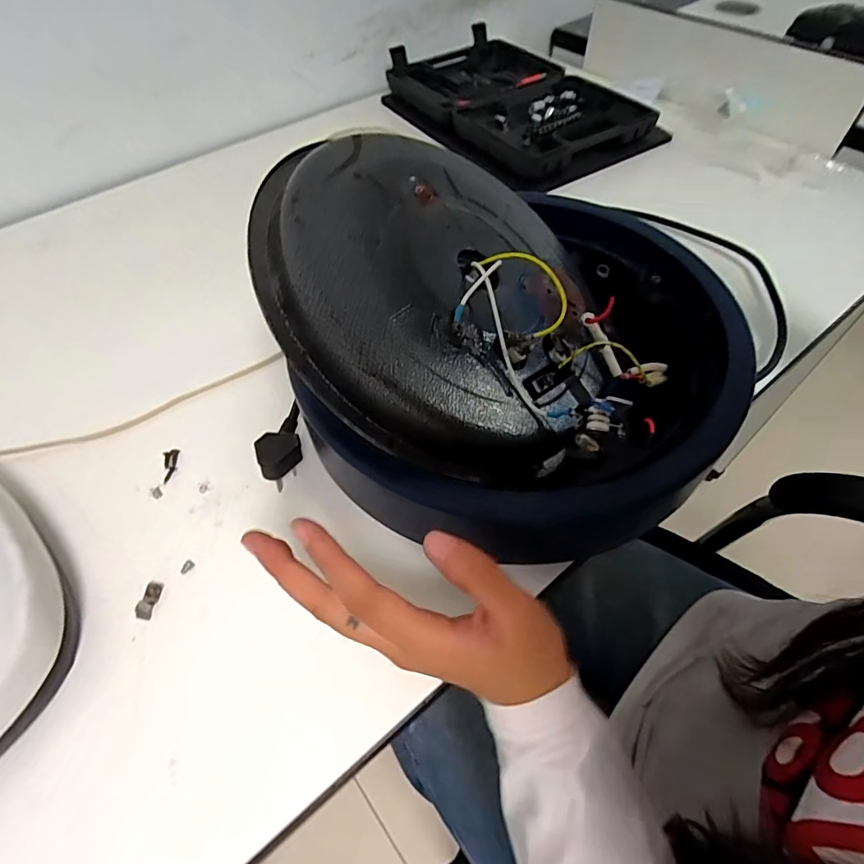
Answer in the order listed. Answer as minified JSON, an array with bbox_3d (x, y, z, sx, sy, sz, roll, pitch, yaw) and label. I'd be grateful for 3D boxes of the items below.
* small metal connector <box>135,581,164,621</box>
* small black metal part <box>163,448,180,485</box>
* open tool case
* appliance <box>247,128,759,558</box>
[{"bbox_3d":[-0.181,0.107,0.311,0.010,0.004,0.022,7,56,7],"label":"small metal connector"},{"bbox_3d":[-0.200,0.025,0.371,0.010,0.004,0.029,-6,55,-2],"label":"small black metal part"},{"bbox_3d":[0.114,-0.466,0.683,0.253,0.045,0.377,-26,58,-16],"label":"open tool case"},{"bbox_3d":[0.065,-0.078,0.316,0.302,0.145,0.275,-31,60,-19],"label":"appliance"}]

